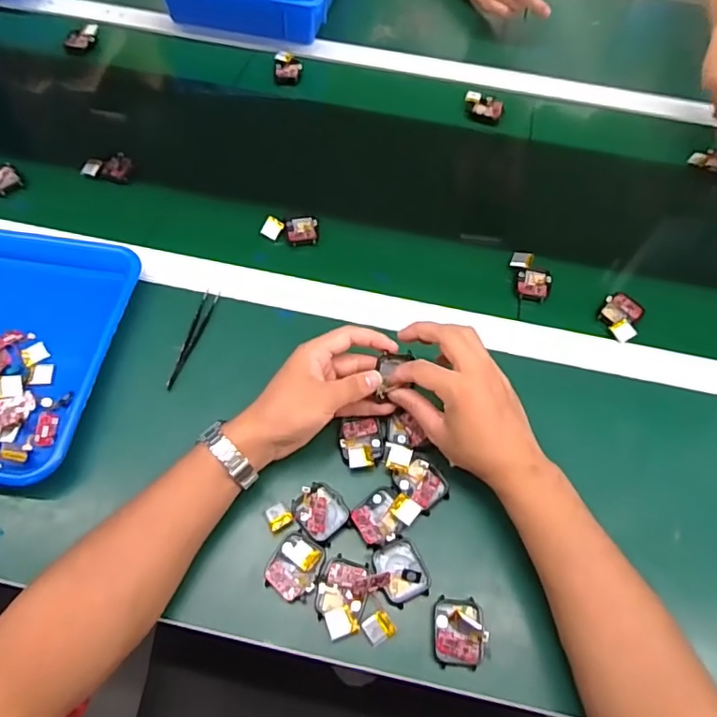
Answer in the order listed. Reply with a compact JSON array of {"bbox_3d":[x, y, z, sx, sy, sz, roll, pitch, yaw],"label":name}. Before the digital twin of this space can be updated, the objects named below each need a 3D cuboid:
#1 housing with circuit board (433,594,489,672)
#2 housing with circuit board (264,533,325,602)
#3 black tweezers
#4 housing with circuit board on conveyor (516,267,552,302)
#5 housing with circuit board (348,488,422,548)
[{"bbox_3d":[0.077,0.207,0.408,0.038,0.015,0.047,7,60,1],"label":"housing with circuit board"},{"bbox_3d":[-0.051,0.166,0.429,0.039,0.010,0.046,24,62,11],"label":"housing with circuit board"},{"bbox_3d":[-0.163,-0.021,0.532,0.015,0.005,0.116,12,61,4],"label":"black tweezers"},{"bbox_3d":[0.191,-0.082,0.586,0.036,0.008,0.041,13,61,4],"label":"housing with circuit board on conveyor"},{"bbox_3d":[0.021,0.131,0.447,0.051,0.014,0.040,-38,69,-21],"label":"housing with circuit board"}]

